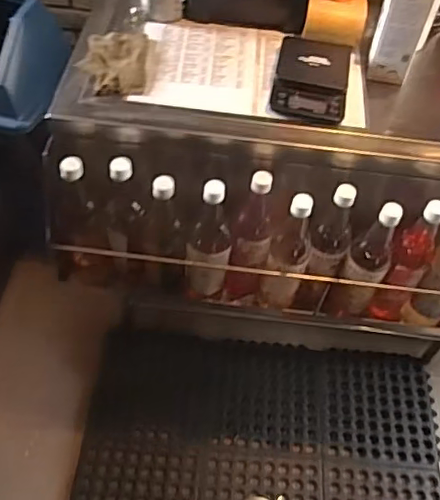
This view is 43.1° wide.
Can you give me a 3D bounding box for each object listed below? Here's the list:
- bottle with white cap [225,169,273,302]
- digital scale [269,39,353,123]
[{"bbox_3d":[0.056,-0.008,1.004,0.066,0.301,0.071,11,55,3],"label":"bottle with white cap"},{"bbox_3d":[0.159,-0.298,0.958,0.123,0.024,0.190,10,55,3],"label":"digital scale"}]

